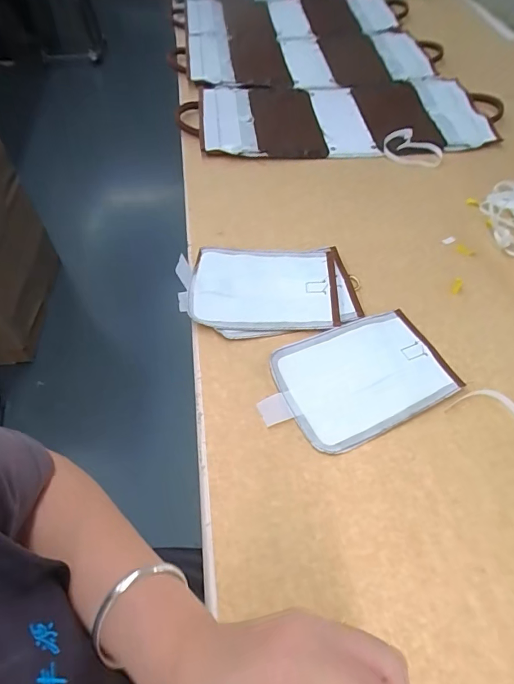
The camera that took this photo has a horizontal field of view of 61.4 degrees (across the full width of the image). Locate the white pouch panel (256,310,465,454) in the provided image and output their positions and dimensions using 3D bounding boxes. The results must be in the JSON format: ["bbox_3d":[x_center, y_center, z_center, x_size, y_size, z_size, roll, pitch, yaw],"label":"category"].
[{"bbox_3d":[0.106,0.038,0.476,0.210,0.012,0.131,-21,57,-15],"label":"white pouch panel"}]

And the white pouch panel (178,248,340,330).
[{"bbox_3d":[0.005,-0.072,0.554,0.191,0.016,0.129,1,54,1],"label":"white pouch panel"}]

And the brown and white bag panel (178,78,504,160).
[{"bbox_3d":[0.156,-0.426,0.808,0.591,0.035,0.249,-4,54,-4],"label":"brown and white bag panel"}]

